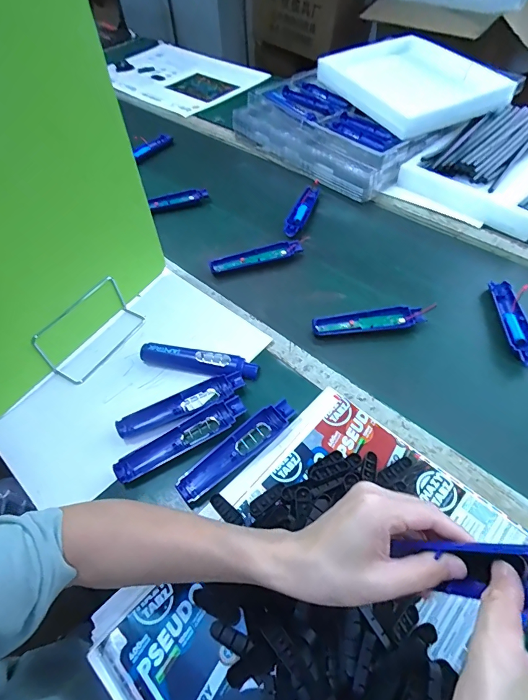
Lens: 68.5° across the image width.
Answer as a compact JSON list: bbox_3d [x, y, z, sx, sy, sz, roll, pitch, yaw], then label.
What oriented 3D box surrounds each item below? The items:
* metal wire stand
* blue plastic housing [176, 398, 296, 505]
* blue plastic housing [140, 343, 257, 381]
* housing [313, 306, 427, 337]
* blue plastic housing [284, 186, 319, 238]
[{"bbox_3d":[-0.251,-0.031,0.575,0.055,0.075,0.151,28,60,19],"label":"metal wire stand"},{"bbox_3d":[-0.032,0.121,0.480,0.167,0.015,0.037,-35,61,-22],"label":"blue plastic housing"},{"bbox_3d":[-0.094,0.019,0.559,0.172,0.025,0.037,10,55,8],"label":"blue plastic housing"},{"bbox_3d":[0.160,-0.044,0.606,0.165,0.027,0.037,-5,54,-2],"label":"housing"},{"bbox_3d":[0.076,-0.283,0.789,0.034,0.017,0.148,15,56,12],"label":"blue plastic housing"}]

